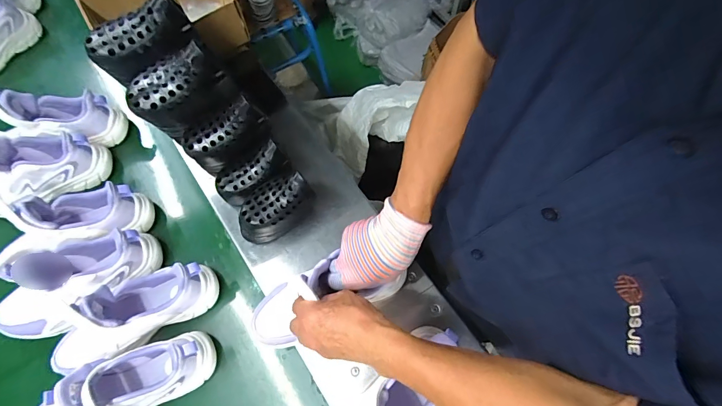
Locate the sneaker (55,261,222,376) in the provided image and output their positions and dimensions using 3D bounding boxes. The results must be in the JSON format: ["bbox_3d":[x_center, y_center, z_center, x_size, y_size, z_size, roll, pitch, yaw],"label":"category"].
[{"bbox_3d":[-0.354,0.156,0.544,0.248,0.120,0.097,-29,70,-13],"label":"sneaker"}]

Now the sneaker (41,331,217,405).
[{"bbox_3d":[-0.340,0.265,0.507,0.247,0.134,0.095,-26,69,-12],"label":"sneaker"}]

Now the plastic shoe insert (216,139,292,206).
[{"bbox_3d":[-0.183,-0.042,0.613,0.131,0.058,0.069,-33,69,3],"label":"plastic shoe insert"}]

